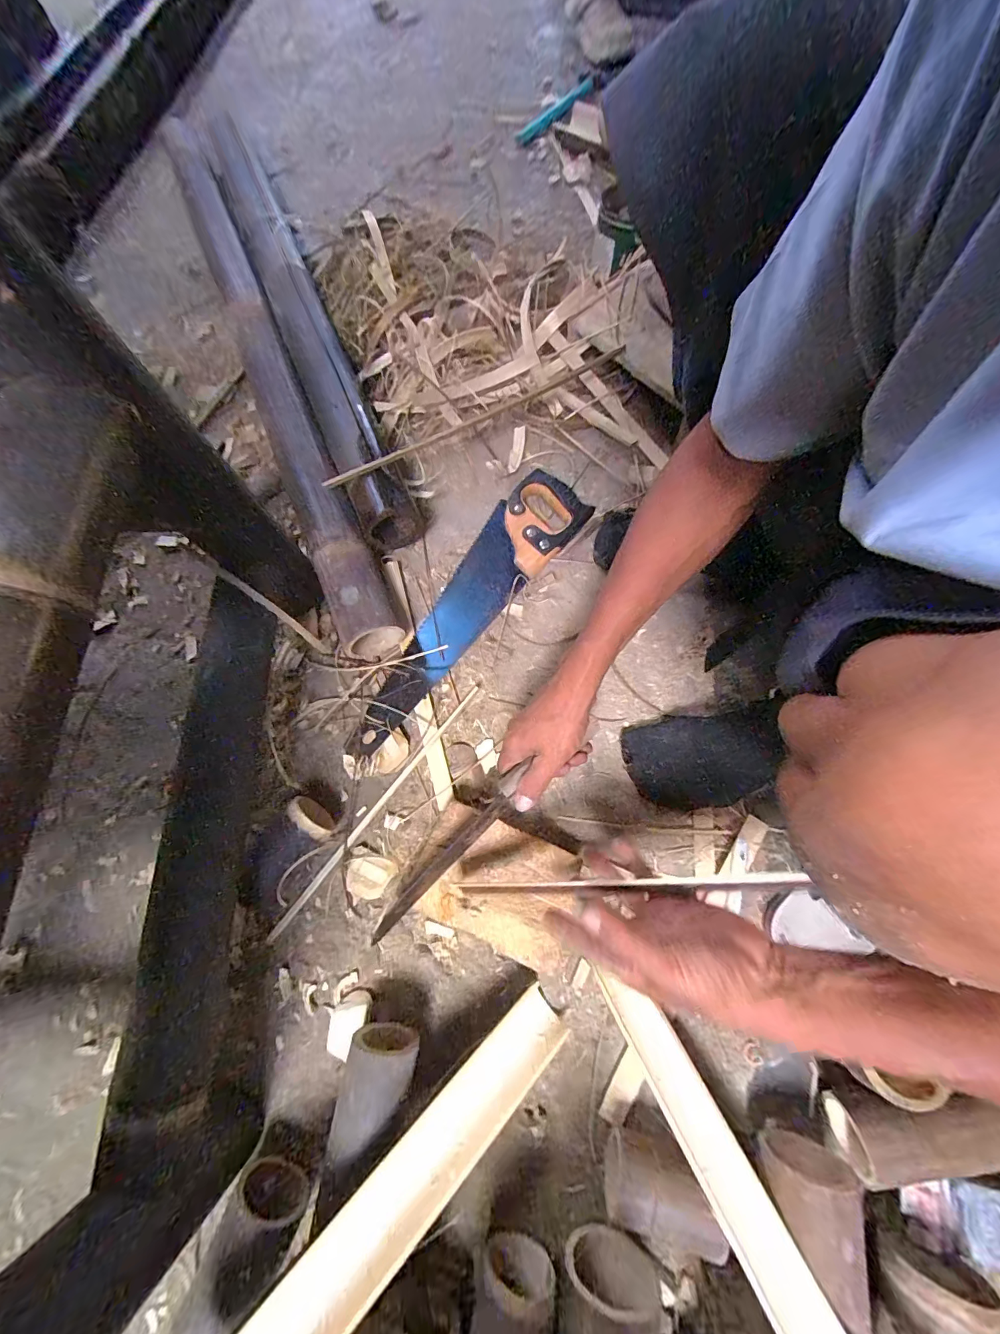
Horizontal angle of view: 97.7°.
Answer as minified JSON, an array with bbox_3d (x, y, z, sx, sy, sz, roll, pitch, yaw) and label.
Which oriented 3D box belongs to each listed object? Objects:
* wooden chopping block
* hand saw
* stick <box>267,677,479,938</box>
[{"bbox_3d":[-0.010,0.226,0.473,0.184,0.048,0.112,22,73,8],"label":"wooden chopping block"},{"bbox_3d":[-0.054,-0.091,0.585,0.110,0.024,0.451,40,78,12],"label":"hand saw"},{"bbox_3d":[-0.139,0.159,0.519,0.013,0.014,0.351,37,77,11],"label":"stick"}]

